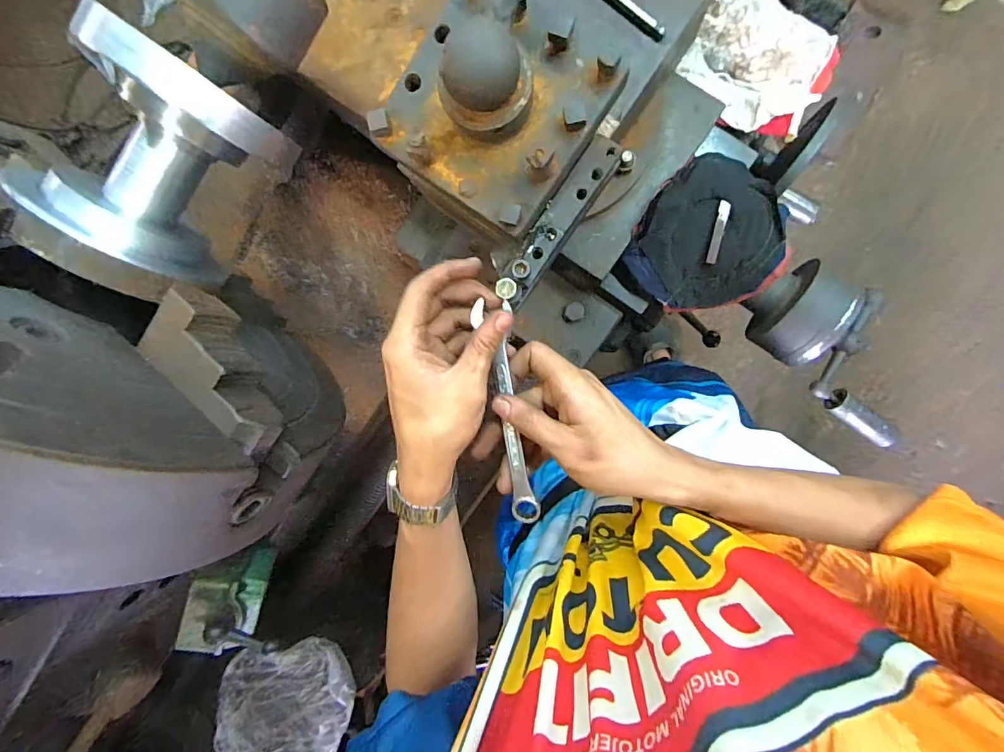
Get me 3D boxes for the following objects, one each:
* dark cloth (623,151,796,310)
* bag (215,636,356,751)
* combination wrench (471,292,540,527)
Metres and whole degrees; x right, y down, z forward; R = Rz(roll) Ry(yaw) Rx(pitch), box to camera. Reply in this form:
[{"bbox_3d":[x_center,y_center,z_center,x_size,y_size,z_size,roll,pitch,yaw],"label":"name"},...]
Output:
[{"bbox_3d":[0.225,-0.144,0.510,0.152,0.053,0.160,36,98,4],"label":"dark cloth"},{"bbox_3d":[-0.336,0.508,0.738,0.207,0.038,0.208,13,96,7],"label":"bag"},{"bbox_3d":[0.006,0.027,0.335,0.025,0.006,0.157,-9,96,9],"label":"combination wrench"}]

